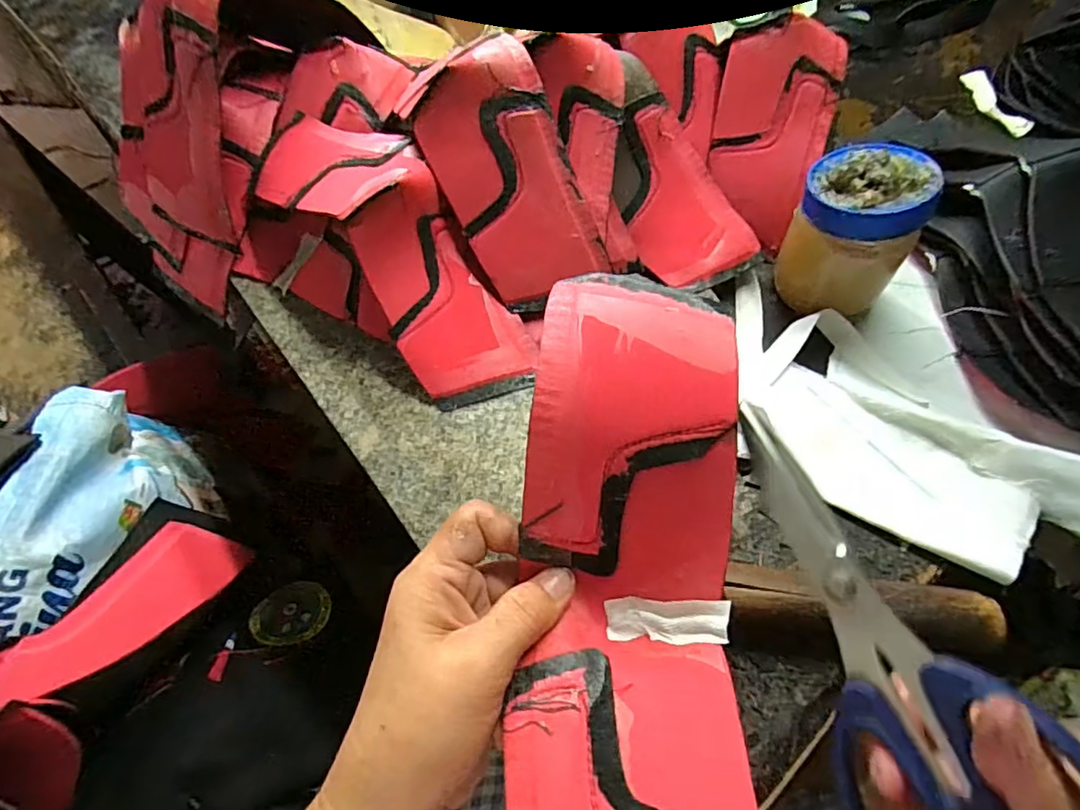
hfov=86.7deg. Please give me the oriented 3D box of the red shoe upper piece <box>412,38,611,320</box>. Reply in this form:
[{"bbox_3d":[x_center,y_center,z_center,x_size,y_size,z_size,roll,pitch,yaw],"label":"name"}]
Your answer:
[{"bbox_3d":[-0.018,-0.141,0.365,0.078,0.151,0.010,-26,17,0],"label":"red shoe upper piece"}]

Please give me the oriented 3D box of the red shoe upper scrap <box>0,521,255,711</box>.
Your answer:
[{"bbox_3d":[-0.312,0.158,0.439,0.069,0.016,0.182,40,35,-6],"label":"red shoe upper scrap"}]

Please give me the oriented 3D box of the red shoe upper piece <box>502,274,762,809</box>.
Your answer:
[{"bbox_3d":[0.031,0.081,0.207,0.078,0.071,0.261,3,65,4],"label":"red shoe upper piece"}]

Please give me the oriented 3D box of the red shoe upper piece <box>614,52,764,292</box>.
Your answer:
[{"bbox_3d":[0.090,-0.155,0.407,0.079,0.022,0.161,-38,96,-8],"label":"red shoe upper piece"}]

